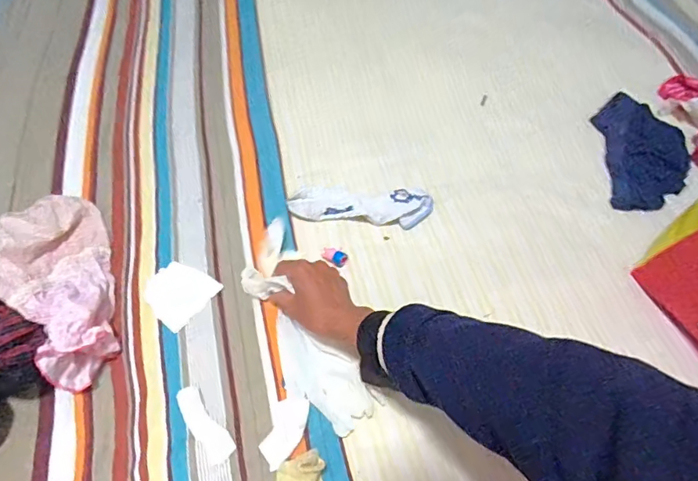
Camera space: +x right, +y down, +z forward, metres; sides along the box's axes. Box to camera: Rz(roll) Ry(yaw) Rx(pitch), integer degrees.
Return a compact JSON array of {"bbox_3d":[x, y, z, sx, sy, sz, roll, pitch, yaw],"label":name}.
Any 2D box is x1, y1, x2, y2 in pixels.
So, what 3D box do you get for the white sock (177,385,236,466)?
[{"bbox_3d":[-0.154,0.194,0.496,0.029,0.008,0.086,-33,66,-19],"label":"white sock"}]

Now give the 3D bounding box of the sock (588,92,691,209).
[{"bbox_3d":[0.448,-0.137,0.705,0.117,0.016,0.190,-5,68,12],"label":"sock"}]

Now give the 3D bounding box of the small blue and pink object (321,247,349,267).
[{"bbox_3d":[-0.018,0.021,0.596,0.031,0.015,0.018,28,63,13],"label":"small blue and pink object"}]

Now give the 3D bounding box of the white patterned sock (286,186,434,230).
[{"bbox_3d":[0.016,-0.049,0.641,0.191,0.022,0.053,3,60,0],"label":"white patterned sock"}]

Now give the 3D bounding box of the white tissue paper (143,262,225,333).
[{"bbox_3d":[-0.208,0.063,0.567,0.078,0.005,0.074,32,64,15],"label":"white tissue paper"}]

